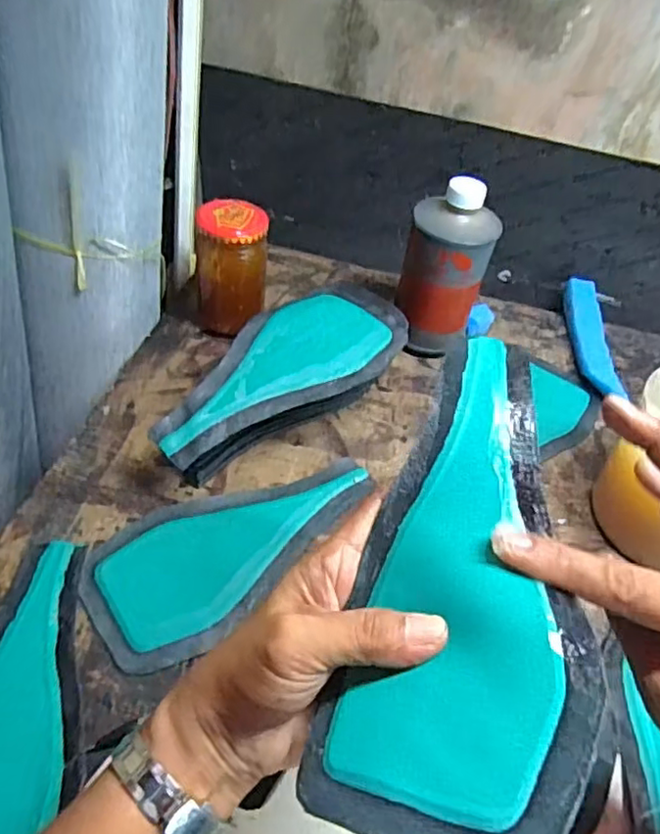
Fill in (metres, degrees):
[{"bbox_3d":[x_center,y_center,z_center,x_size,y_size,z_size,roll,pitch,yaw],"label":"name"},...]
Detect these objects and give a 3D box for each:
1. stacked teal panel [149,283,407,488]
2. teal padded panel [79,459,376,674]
[{"bbox_3d":[-0.029,-0.022,0.488,0.099,0.063,0.226,31,50,20],"label":"stacked teal panel"},{"bbox_3d":[-0.064,0.080,0.432,0.100,0.013,0.208,39,53,25],"label":"teal padded panel"}]

